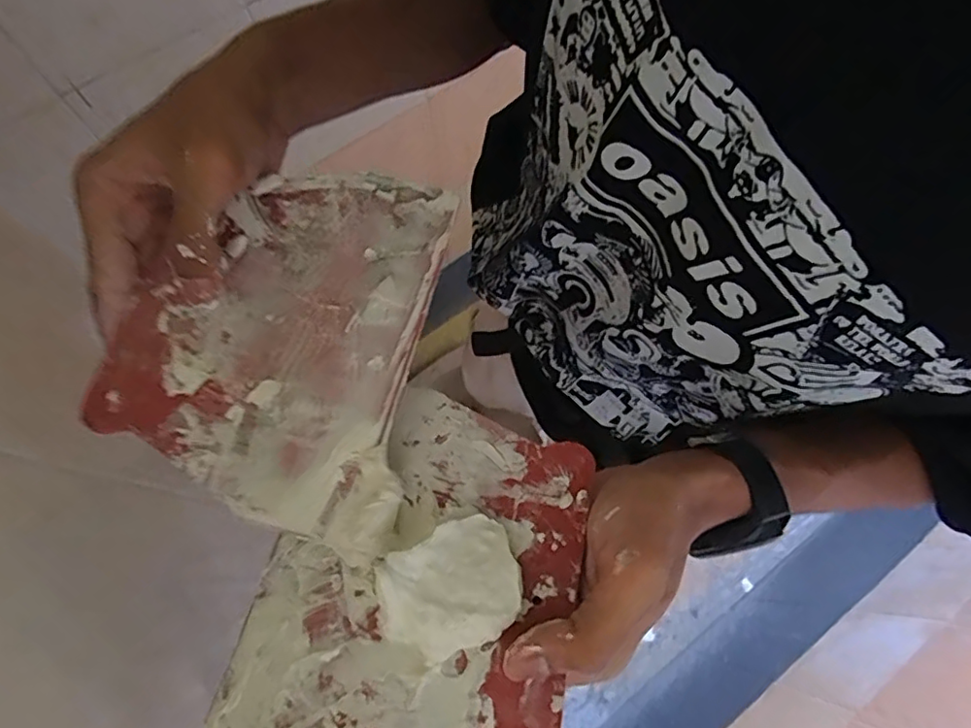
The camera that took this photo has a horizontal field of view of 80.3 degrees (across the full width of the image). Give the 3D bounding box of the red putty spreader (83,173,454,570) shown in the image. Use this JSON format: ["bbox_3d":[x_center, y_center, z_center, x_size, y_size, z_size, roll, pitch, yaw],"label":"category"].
[{"bbox_3d":[-0.093,-0.016,0.268,0.139,0.014,0.168,13,71,5],"label":"red putty spreader"}]

